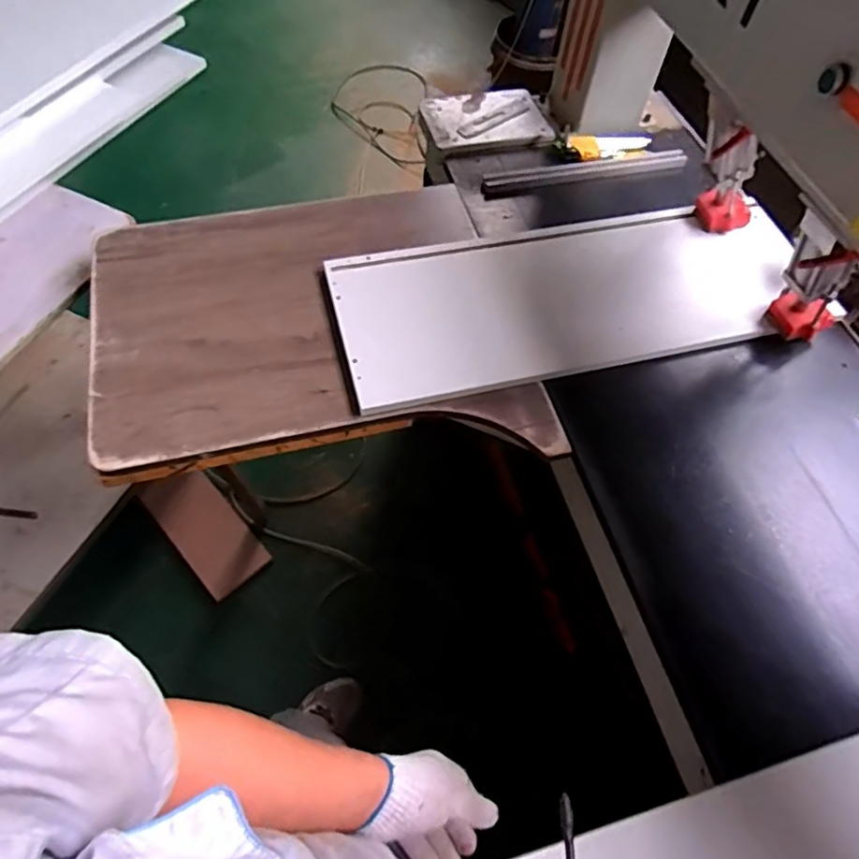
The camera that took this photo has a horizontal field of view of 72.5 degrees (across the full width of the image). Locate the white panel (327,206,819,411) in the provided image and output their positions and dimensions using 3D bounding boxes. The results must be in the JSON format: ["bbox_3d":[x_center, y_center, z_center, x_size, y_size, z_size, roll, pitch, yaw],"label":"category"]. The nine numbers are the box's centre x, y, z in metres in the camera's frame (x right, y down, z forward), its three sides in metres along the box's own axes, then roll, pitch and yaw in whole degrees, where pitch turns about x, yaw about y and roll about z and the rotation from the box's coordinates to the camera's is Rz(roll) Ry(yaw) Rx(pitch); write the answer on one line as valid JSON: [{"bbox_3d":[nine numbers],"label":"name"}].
[{"bbox_3d":[0.247,-0.239,0.976,0.798,0.028,0.314,-13,61,-10],"label":"white panel"}]

